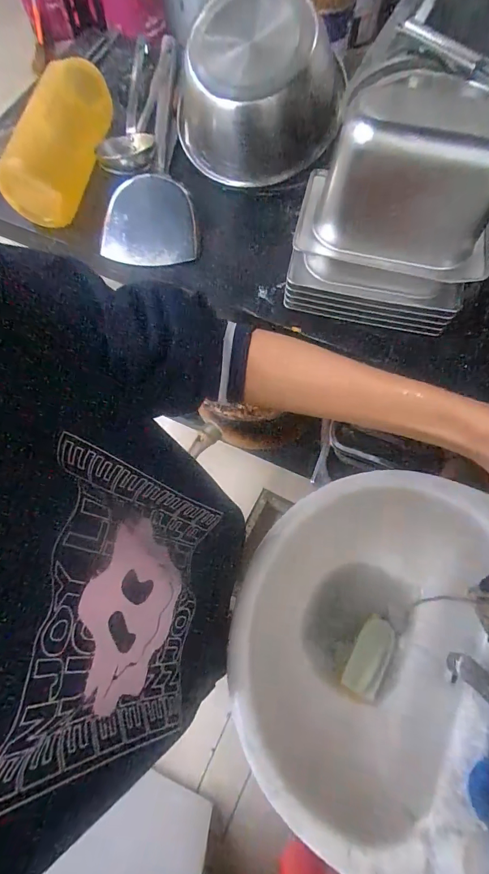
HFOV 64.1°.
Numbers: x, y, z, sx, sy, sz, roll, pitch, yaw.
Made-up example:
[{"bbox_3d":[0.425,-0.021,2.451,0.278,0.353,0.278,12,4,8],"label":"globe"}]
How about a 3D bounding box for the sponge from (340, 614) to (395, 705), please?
[{"bbox_3d":[0.205,0.362,0.638,0.056,0.028,0.125,29,73,10],"label":"sponge"}]

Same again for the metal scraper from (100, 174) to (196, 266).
[{"bbox_3d":[-0.116,-0.263,0.474,0.111,0.008,0.107,0,92,2],"label":"metal scraper"}]

